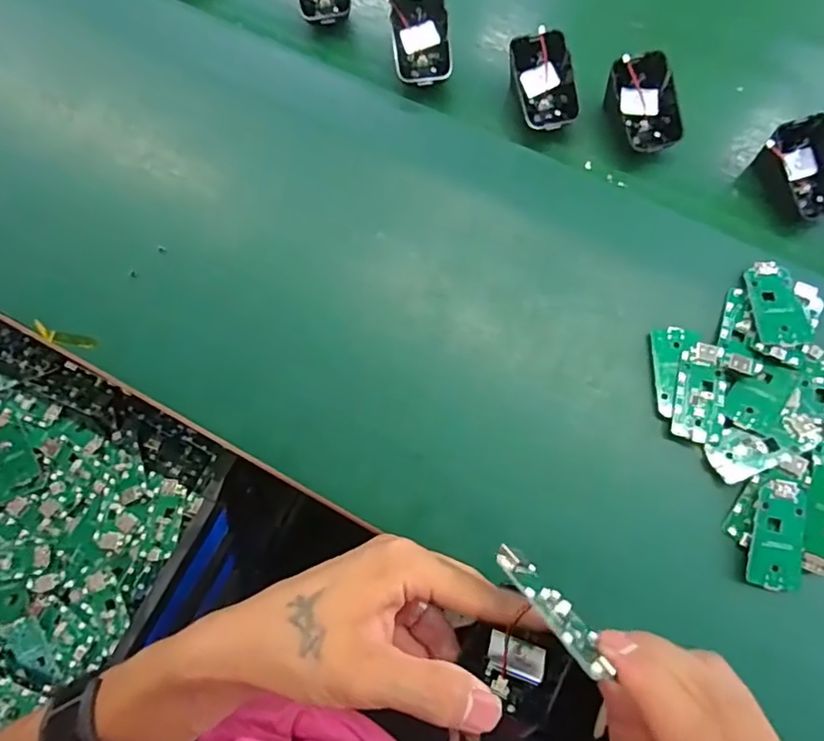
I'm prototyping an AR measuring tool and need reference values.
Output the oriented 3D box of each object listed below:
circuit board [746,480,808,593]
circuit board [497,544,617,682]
[{"bbox_3d":[0.221,0.099,0.336,0.029,0.004,0.063,11,83,6],"label":"circuit board"},{"bbox_3d":[0.057,0.098,0.233,0.007,0.022,0.065,-55,37,11],"label":"circuit board"}]

